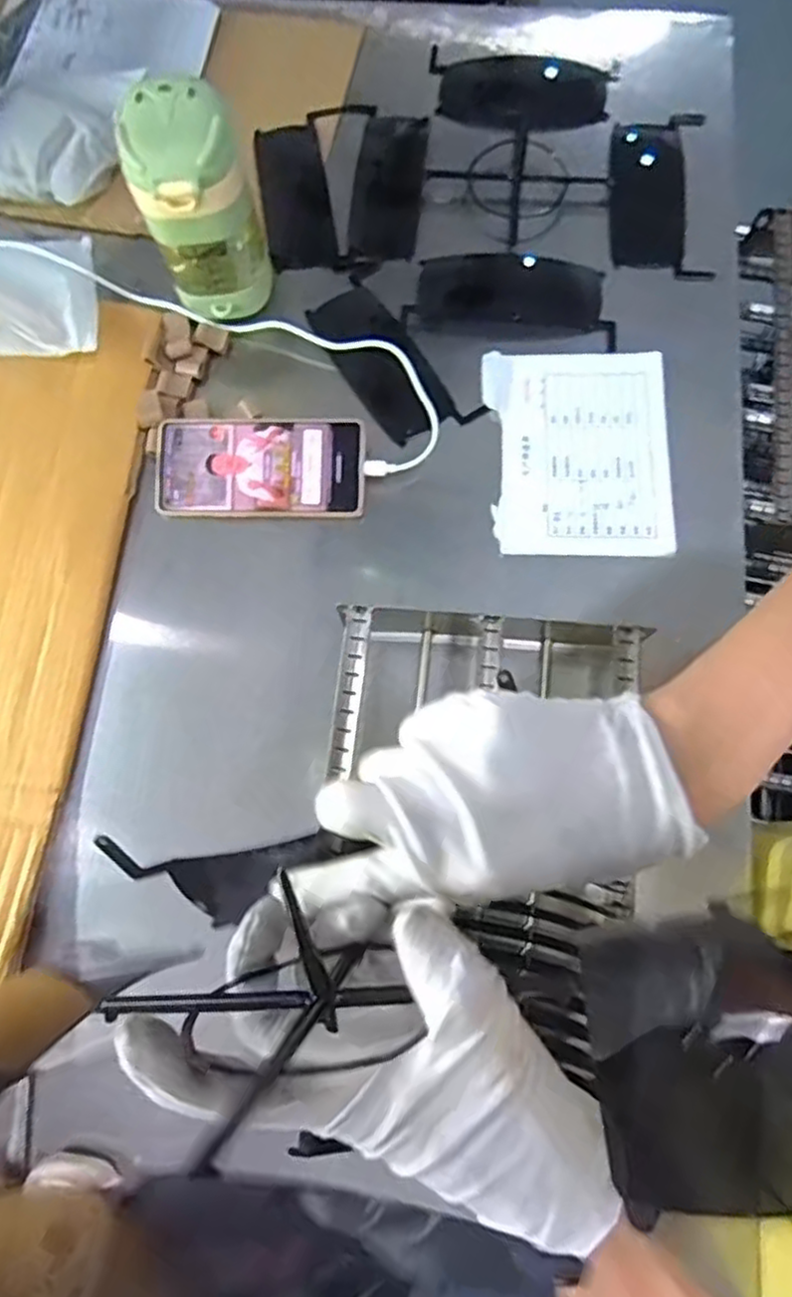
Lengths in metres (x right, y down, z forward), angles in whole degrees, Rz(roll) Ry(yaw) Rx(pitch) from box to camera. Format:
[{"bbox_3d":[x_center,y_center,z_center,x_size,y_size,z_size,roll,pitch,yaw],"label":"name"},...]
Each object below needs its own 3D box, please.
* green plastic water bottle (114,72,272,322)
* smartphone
[{"bbox_3d":[-0.145,-0.326,0.537,0.082,0.145,0.071,-17,74,-3],"label":"green plastic water bottle"},{"bbox_3d":[-0.106,-0.140,0.556,0.161,0.007,0.076,2,88,3],"label":"smartphone"}]

